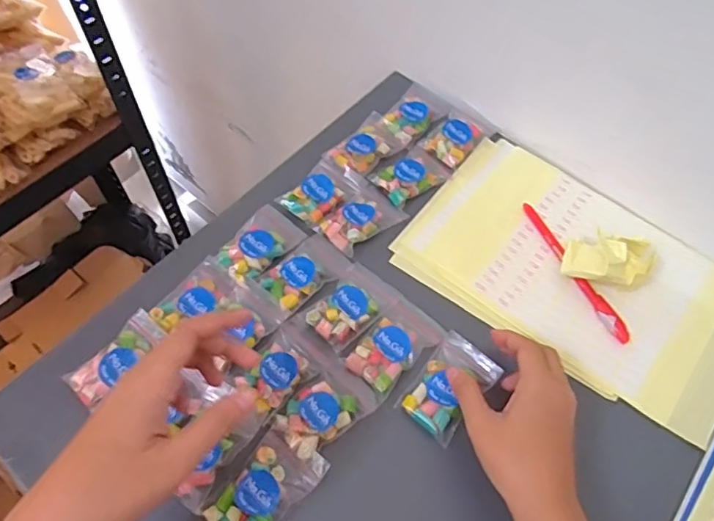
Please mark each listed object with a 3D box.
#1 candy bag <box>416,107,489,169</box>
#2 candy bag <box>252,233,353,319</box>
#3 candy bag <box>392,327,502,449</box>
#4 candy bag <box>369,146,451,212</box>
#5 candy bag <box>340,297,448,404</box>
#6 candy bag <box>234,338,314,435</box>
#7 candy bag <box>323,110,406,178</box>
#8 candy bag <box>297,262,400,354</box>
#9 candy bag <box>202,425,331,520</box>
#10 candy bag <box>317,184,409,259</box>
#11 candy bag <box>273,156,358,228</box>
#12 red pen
[{"bbox_3d":[0.096,-0.122,0.539,0.044,0.016,0.060,39,64,18],"label":"candy bag"},{"bbox_3d":[-0.047,0.007,0.457,0.076,0.010,0.046,-38,68,-23],"label":"candy bag"},{"bbox_3d":[0.071,0.094,0.416,0.047,0.007,0.078,36,63,17],"label":"candy bag"},{"bbox_3d":[0.049,-0.082,0.514,0.065,0.012,0.048,-34,67,-22],"label":"candy bag"},{"bbox_3d":[0.029,0.063,0.426,0.048,0.011,0.078,41,65,19],"label":"candy bag"},{"bbox_3d":[-0.067,0.090,0.407,0.042,0.008,0.066,33,62,15],"label":"candy bag"},{"bbox_3d":[0.012,-0.111,0.529,0.049,0.009,0.074,33,62,15],"label":"candy bag"},{"bbox_3d":[-0.004,0.034,0.443,0.050,0.011,0.075,41,65,19],"label":"candy bag"},{"bbox_3d":[-0.063,0.157,0.377,0.046,0.017,0.077,36,63,17],"label":"candy bag"},{"bbox_3d":[0.004,-0.039,0.486,0.070,0.015,0.046,-39,69,-23],"label":"candy bag"},{"bbox_3d":[-0.035,-0.063,0.498,0.044,0.011,0.062,36,63,16],"label":"candy bag"},{"bbox_3d":[0.186,0.007,0.473,0.014,0.008,0.145,-20,62,-15],"label":"red pen"}]

